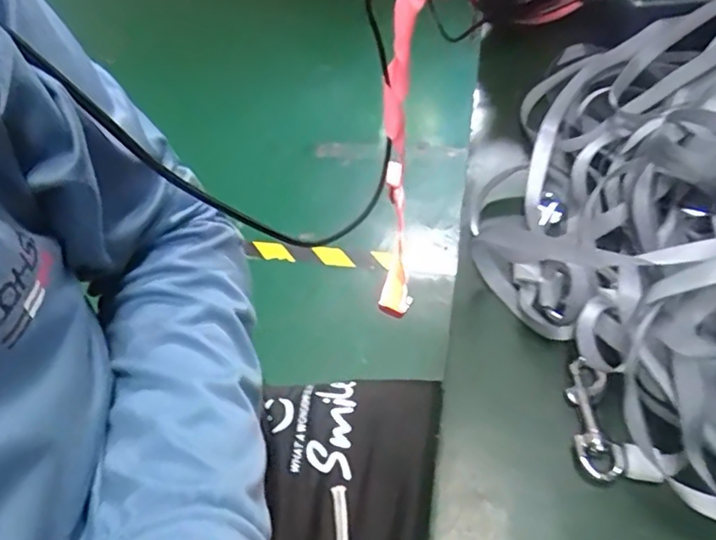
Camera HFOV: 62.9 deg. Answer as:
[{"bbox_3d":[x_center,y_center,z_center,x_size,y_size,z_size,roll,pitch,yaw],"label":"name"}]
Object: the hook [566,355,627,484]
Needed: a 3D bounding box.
[{"bbox_3d":[0.105,0.065,0.263,0.018,0.009,0.057,-3,52,3],"label":"hook"}]

